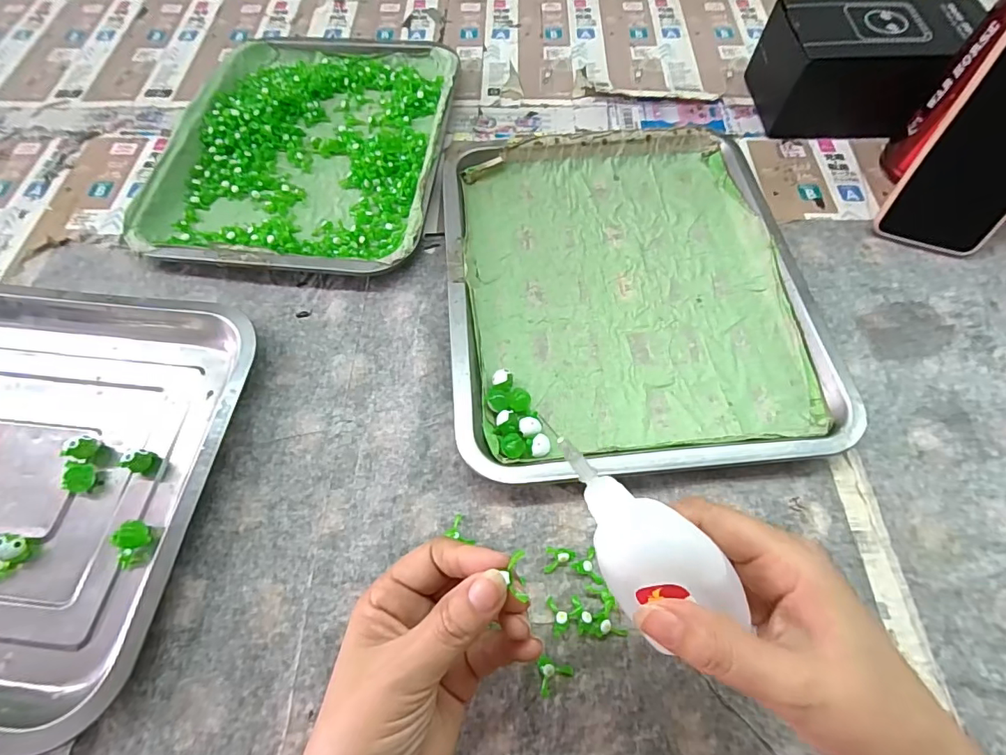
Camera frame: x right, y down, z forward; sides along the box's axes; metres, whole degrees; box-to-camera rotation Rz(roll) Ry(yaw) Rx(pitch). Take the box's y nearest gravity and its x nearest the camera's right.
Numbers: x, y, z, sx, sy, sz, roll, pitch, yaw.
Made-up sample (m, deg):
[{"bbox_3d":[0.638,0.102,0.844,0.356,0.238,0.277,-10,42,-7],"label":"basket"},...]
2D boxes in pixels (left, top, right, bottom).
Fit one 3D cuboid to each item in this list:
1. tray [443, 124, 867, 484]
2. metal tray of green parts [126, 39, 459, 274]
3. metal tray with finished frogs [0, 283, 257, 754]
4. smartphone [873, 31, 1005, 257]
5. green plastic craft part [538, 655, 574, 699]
[{"bbox_3d":[0.087,-0.076,0.368,0.252,0.021,0.302,-5,63,-2],"label":"tray"},{"bbox_3d":[-0.174,-0.218,0.445,0.236,0.023,0.302,4,64,3],"label":"metal tray of green parts"},{"bbox_3d":[-0.362,0.057,0.304,0.358,0.029,0.266,6,64,3],"label":"metal tray with finished frogs"},{"bbox_3d":[0.349,-0.167,0.336,0.075,0.158,0.015,21,44,11],"label":"smartphone"},{"bbox_3d":[0.026,0.158,0.257,0.020,0.006,0.016,-35,68,-16],"label":"green plastic craft part"}]

